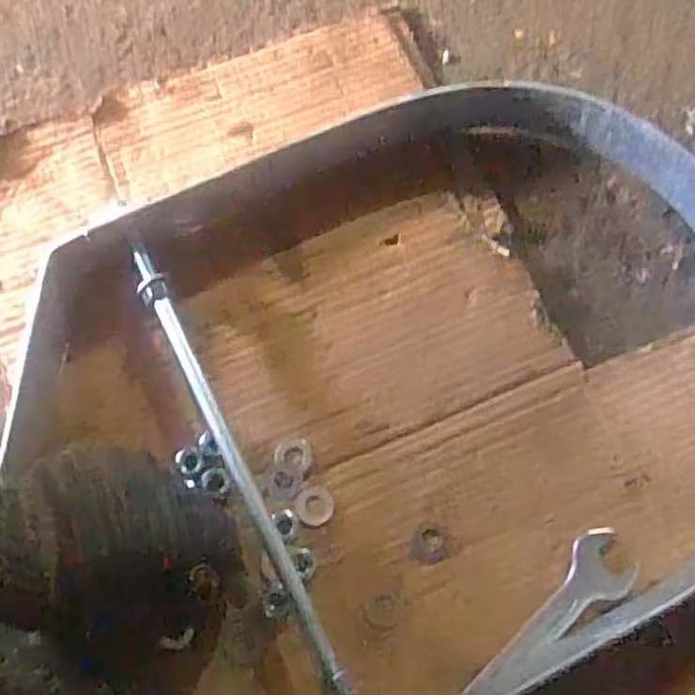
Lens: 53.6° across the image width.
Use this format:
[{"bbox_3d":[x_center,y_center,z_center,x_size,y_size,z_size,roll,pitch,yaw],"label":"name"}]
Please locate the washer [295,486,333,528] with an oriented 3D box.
[{"bbox_3d":[-0.021,0.104,0.448,0.024,0.004,0.025,-5,71,-3],"label":"washer"}]

